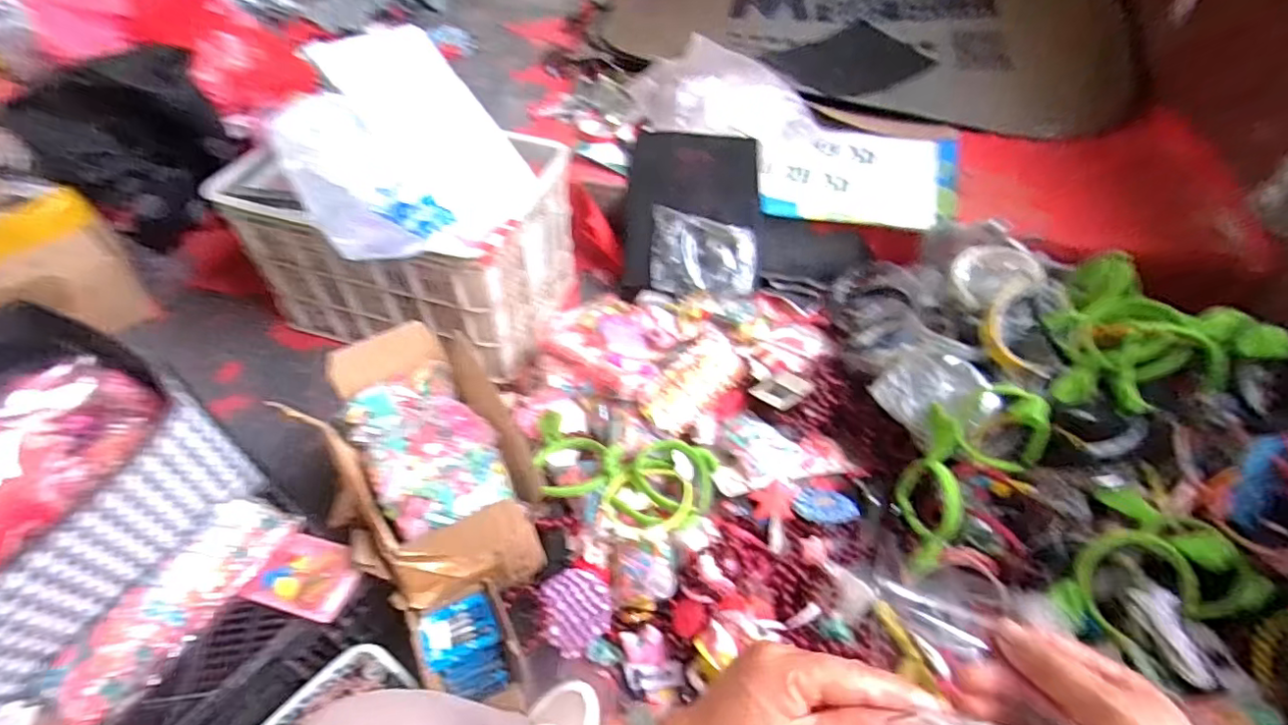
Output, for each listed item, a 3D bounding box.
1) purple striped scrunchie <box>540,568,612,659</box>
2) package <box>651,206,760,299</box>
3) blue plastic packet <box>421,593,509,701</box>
[{"bbox_3d":[-0.087,0.322,0.760,0.087,0.035,0.094,-7,50,-8],"label":"purple striped scrunchie"},{"bbox_3d":[0.118,-0.217,1.151,0.205,0.026,0.168,3,84,14],"label":"package"},{"bbox_3d":[-0.212,0.338,0.685,0.086,0.042,0.113,-15,51,-15],"label":"blue plastic packet"}]

